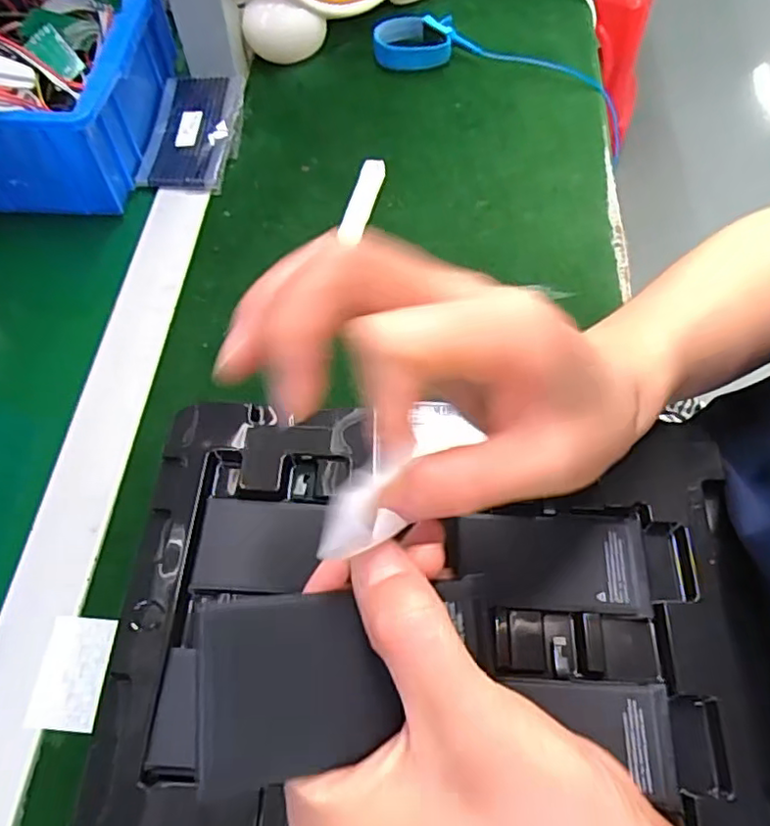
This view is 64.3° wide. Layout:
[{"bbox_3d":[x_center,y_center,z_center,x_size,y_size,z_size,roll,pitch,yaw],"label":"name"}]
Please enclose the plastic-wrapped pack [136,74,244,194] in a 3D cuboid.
[{"bbox_3d":[-0.149,-0.218,0.472,0.064,0.020,0.113,3,62,1],"label":"plastic-wrapped pack"}]

